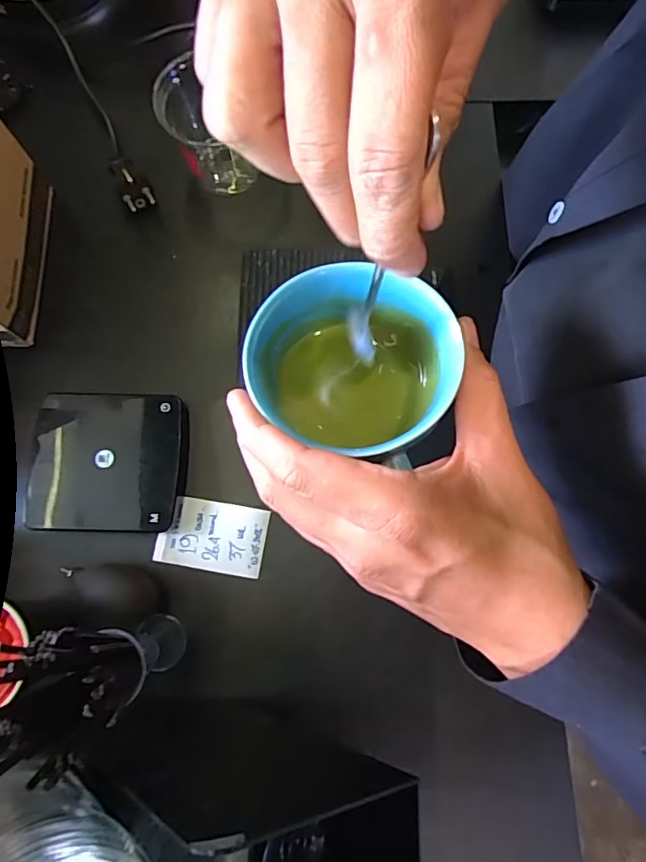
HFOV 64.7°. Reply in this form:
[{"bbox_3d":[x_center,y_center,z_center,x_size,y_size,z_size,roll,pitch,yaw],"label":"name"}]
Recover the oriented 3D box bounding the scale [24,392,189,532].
[{"bbox_3d":[-0.181,0.026,0.433,0.121,0.027,0.116,1,76,1],"label":"scale"}]

